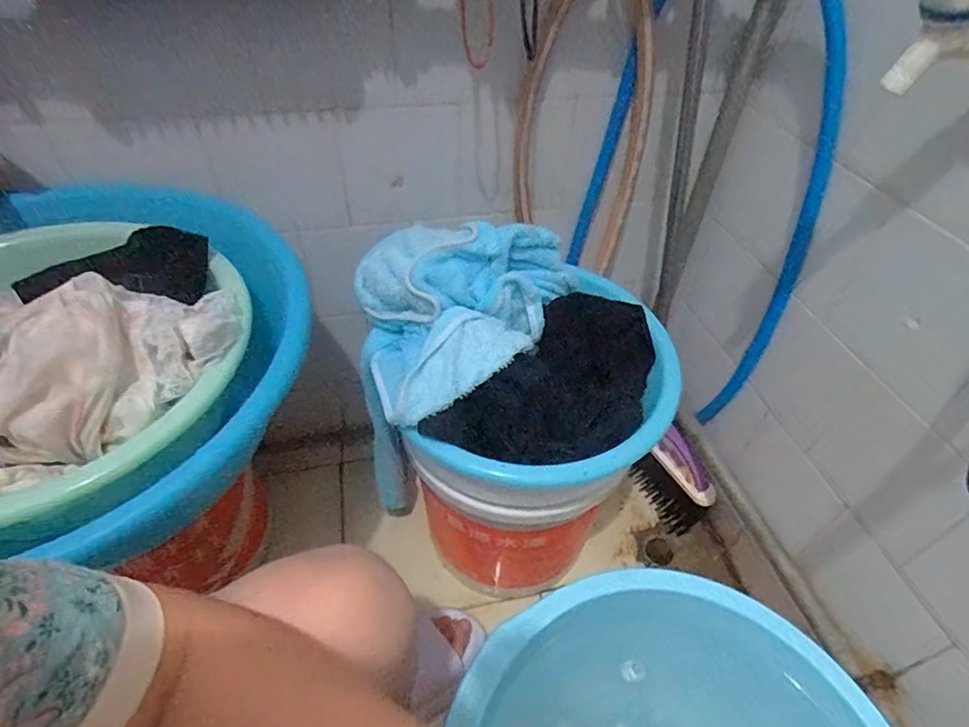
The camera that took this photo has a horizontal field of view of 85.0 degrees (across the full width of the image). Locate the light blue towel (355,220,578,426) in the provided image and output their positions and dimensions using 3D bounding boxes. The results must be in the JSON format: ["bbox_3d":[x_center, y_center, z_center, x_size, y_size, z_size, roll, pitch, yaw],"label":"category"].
[{"bbox_3d":[-0.002,-0.061,0.559,0.248,0.105,0.196,-10,46,-11],"label":"light blue towel"}]

